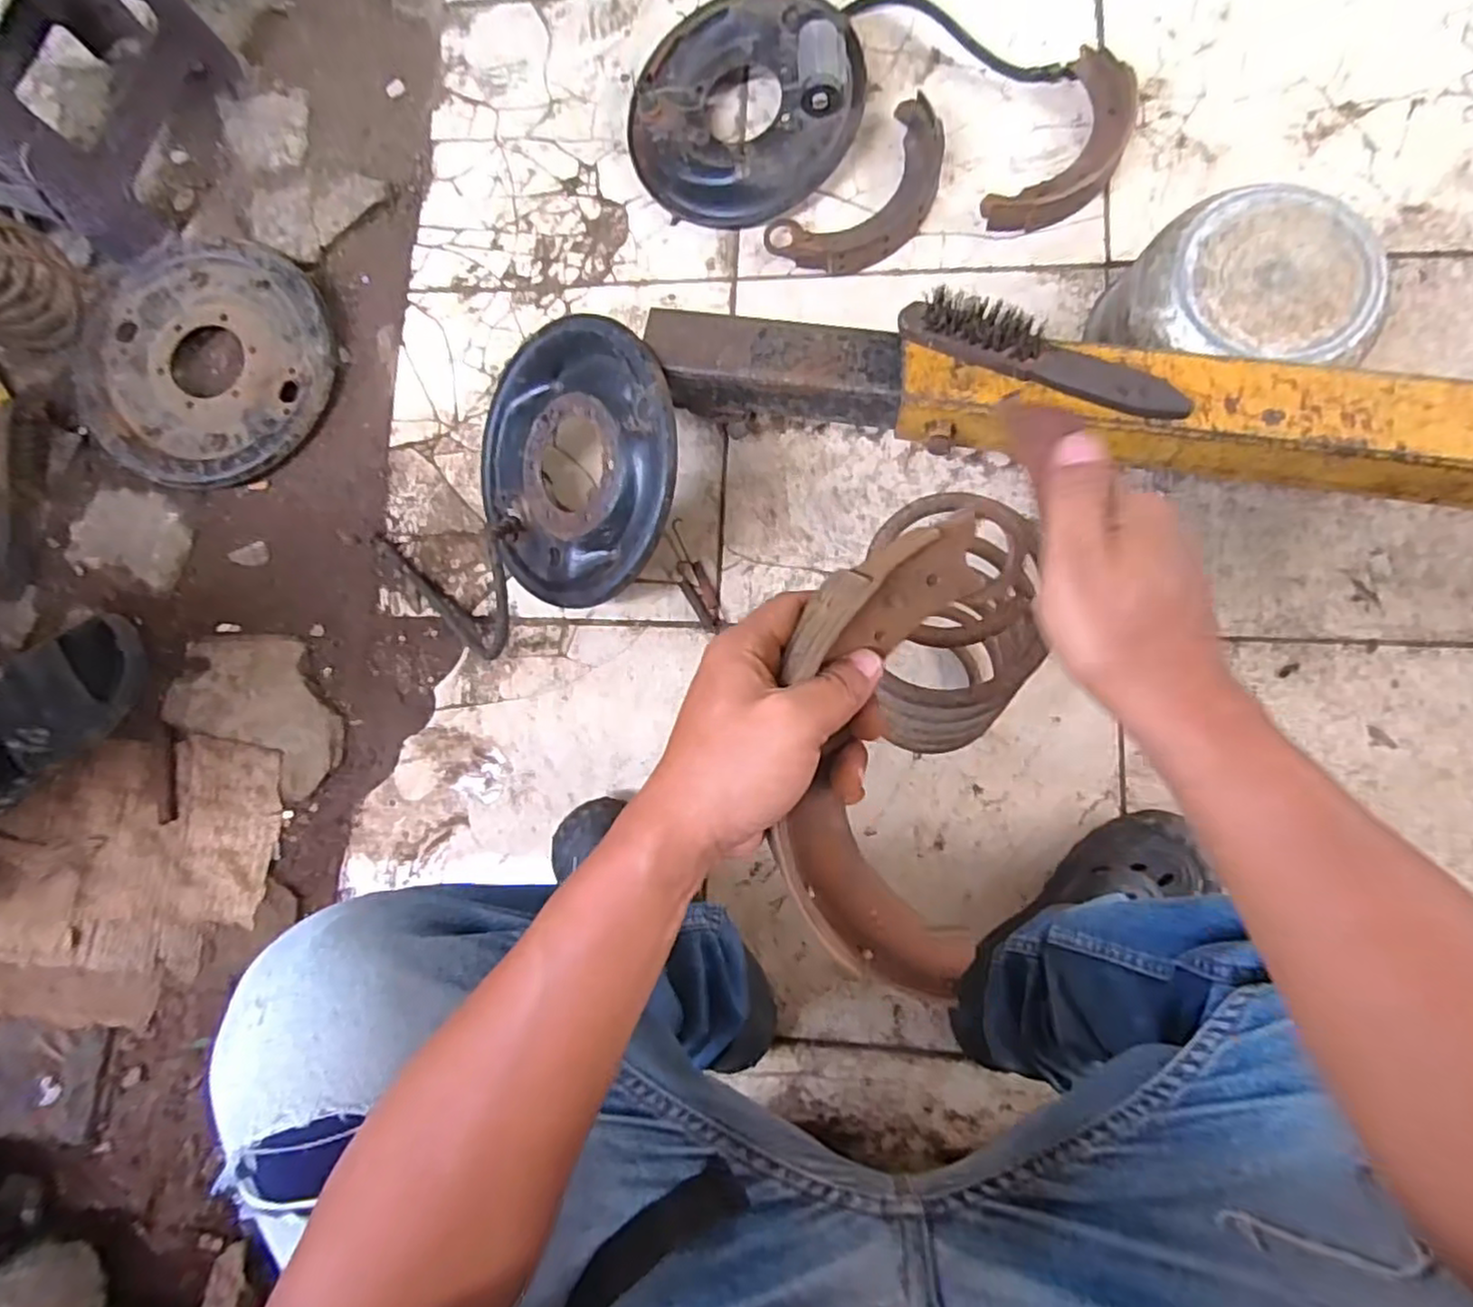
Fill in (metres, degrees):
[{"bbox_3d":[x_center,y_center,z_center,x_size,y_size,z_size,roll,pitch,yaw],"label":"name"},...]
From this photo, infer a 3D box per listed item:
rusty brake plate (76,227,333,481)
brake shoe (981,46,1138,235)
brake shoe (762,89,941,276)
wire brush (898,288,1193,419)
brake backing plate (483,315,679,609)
[{"bbox_3d":[-0.638,-0.356,0.859,0.298,0.061,0.298,-1,83,7],"label":"rusty brake plate"},{"bbox_3d":[0.363,-0.544,0.767,0.102,0.034,0.217,32,88,10],"label":"brake shoe"},{"bbox_3d":[0.150,-0.505,0.787,0.224,0.033,0.121,-44,80,0],"label":"brake shoe"},{"bbox_3d":[0.246,-0.241,0.563,0.227,0.043,0.047,23,87,6],"label":"wire brush"},{"bbox_3d":[-0.161,-0.183,0.705,0.270,0.038,0.261,5,99,35],"label":"brake backing plate"}]

